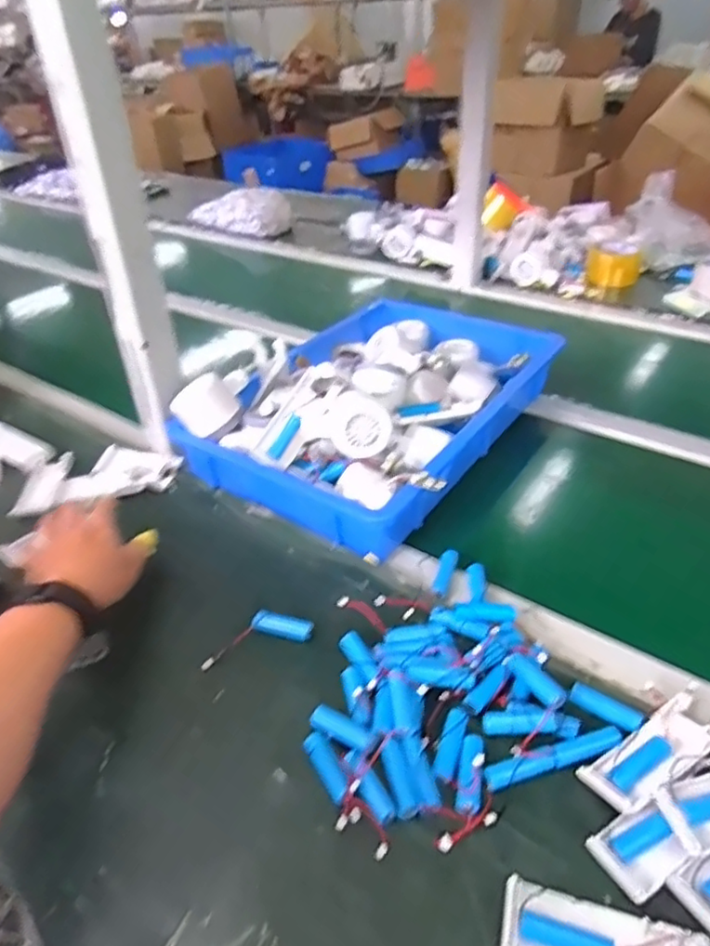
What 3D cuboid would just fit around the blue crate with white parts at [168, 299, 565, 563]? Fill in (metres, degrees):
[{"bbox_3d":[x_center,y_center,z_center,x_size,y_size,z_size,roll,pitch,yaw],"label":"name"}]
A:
[{"bbox_3d":[0.038,-0.097,0.724,0.277,0.112,0.406,21,43,28],"label":"blue crate with white parts"}]

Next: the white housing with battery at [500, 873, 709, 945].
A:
[{"bbox_3d":[0.136,0.262,0.339,0.106,0.013,0.042,9,39,15],"label":"white housing with battery"}]

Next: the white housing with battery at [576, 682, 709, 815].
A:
[{"bbox_3d":[0.208,0.190,0.418,0.109,0.026,0.043,-21,41,-22],"label":"white housing with battery"}]

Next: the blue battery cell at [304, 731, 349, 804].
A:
[{"bbox_3d":[-0.020,0.202,0.422,0.016,0.019,0.048,-23,41,-24],"label":"blue battery cell"}]

